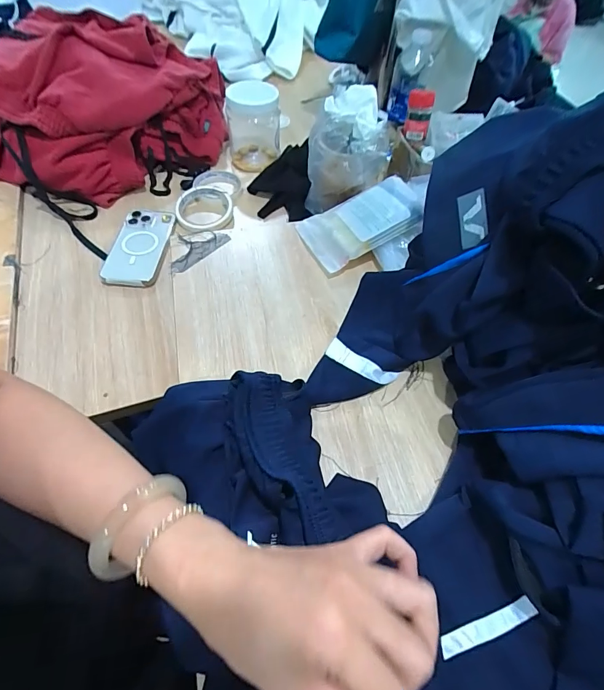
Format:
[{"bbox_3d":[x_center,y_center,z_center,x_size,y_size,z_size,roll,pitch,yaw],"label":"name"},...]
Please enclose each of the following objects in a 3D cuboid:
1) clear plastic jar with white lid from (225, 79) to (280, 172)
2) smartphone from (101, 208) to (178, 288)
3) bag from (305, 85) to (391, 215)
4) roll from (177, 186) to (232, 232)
[{"bbox_3d":[-0.088,-0.402,0.711,0.092,0.130,0.101,2,56,-2],"label":"clear plastic jar with white lid"},{"bbox_3d":[-0.252,-0.153,0.598,0.081,0.017,0.153,2,56,-2],"label":"smartphone"},{"bbox_3d":[0.064,-0.274,0.561,0.116,0.166,0.077,12,57,5],"label":"bag"},{"bbox_3d":[-0.166,-0.230,0.648,0.091,0.024,0.088,2,56,-2],"label":"roll"}]

